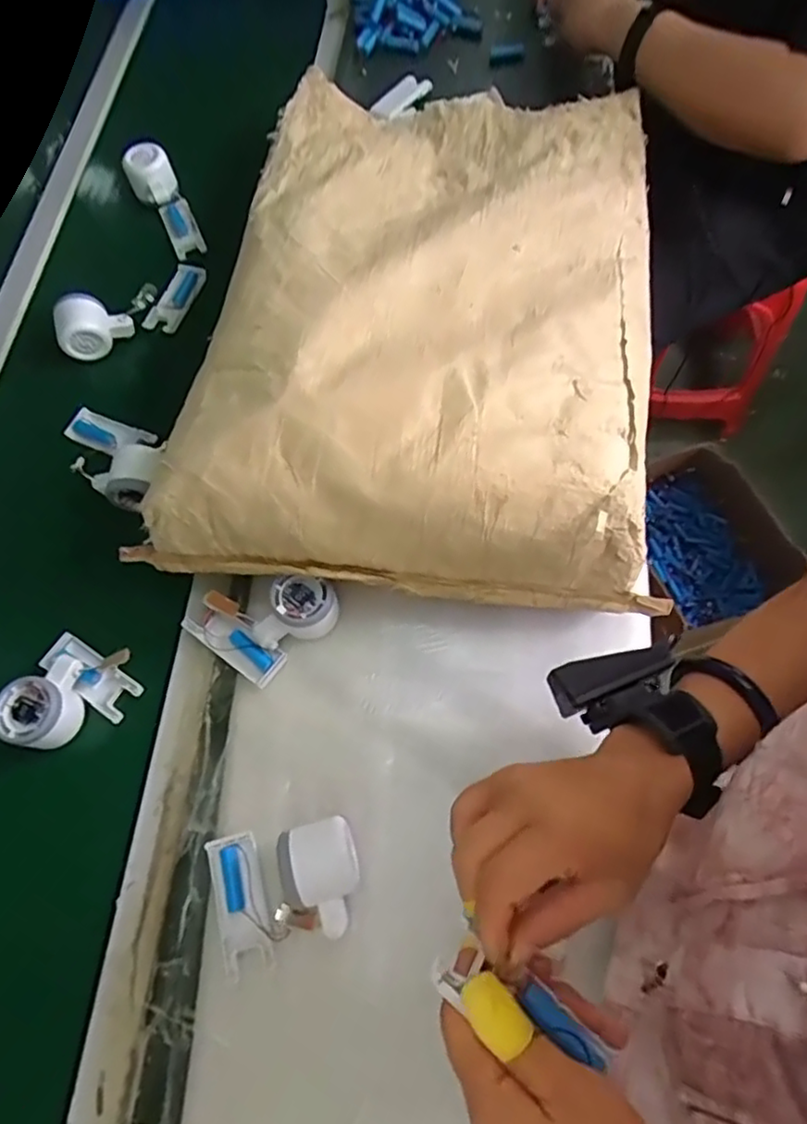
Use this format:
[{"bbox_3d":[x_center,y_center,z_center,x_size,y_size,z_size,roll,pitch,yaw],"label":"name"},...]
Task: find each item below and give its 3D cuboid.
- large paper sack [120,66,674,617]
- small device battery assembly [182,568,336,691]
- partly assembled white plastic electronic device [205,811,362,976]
[{"bbox_3d":[0.027,-0.286,0.658,0.450,0.101,0.641,6,67,6],"label":"large paper sack"},{"bbox_3d":[-0.133,0.047,0.595,0.115,0.053,0.112,35,73,17],"label":"small device battery assembly"},{"bbox_3d":[-0.095,0.260,0.507,0.121,0.049,0.098,-18,67,-4],"label":"partly assembled white plastic electronic device"}]

